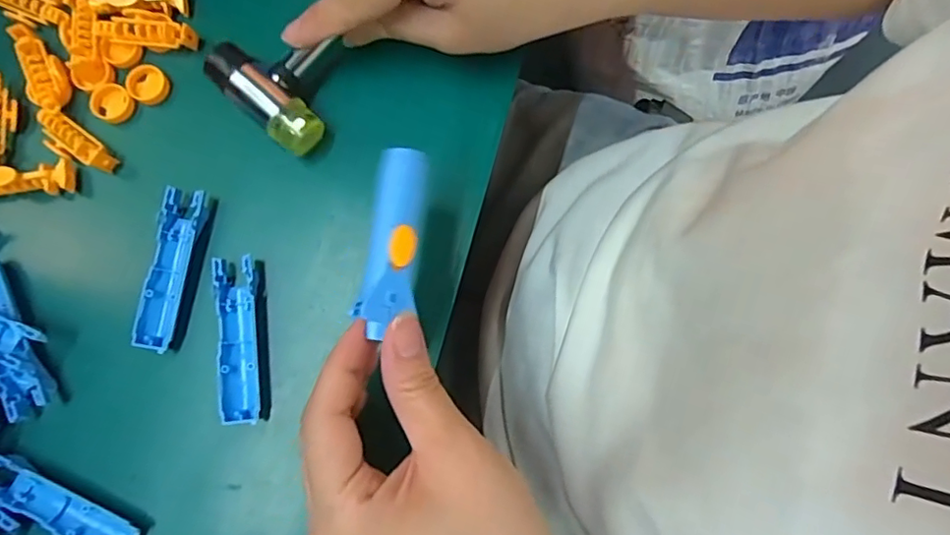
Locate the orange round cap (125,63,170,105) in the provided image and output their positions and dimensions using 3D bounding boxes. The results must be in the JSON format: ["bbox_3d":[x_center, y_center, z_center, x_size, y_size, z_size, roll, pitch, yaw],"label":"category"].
[{"bbox_3d":[-0.171,-0.095,0.296,0.020,0.006,0.019,0,80,1],"label":"orange round cap"}]

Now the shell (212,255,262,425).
[{"bbox_3d":[-0.114,0.034,0.274,0.017,0.013,0.078,-7,80,-1],"label":"shell"}]

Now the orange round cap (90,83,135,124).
[{"bbox_3d":[-0.187,-0.085,0.294,0.018,0.009,0.019,0,80,1],"label":"orange round cap"}]

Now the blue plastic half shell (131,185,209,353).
[{"bbox_3d":[-0.150,0.001,0.281,0.020,0.017,0.077,12,80,3],"label":"blue plastic half shell"}]

